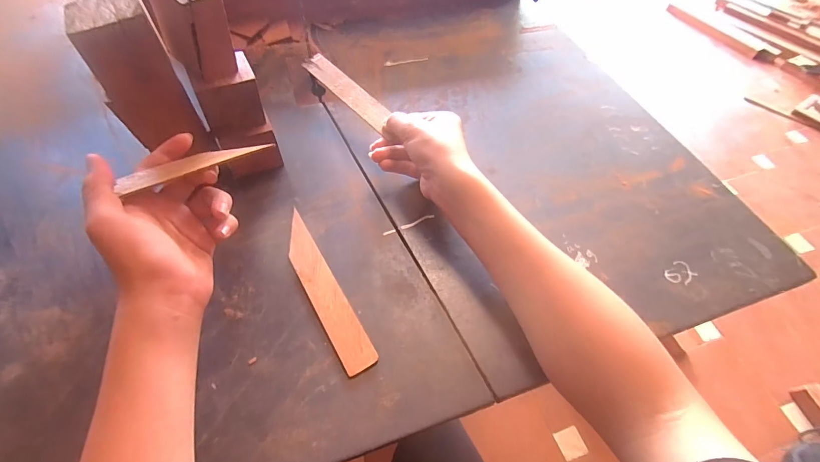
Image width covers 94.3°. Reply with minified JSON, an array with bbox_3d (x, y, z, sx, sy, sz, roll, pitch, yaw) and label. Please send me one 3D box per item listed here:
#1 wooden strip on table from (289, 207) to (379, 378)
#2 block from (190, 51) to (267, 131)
[{"bbox_3d":[-0.080,0.051,0.346,0.028,0.004,0.168,-26,61,-19],"label":"wooden strip on table"},{"bbox_3d":[-0.175,-0.133,0.369,0.053,0.047,0.054,-21,61,-16],"label":"block"}]

